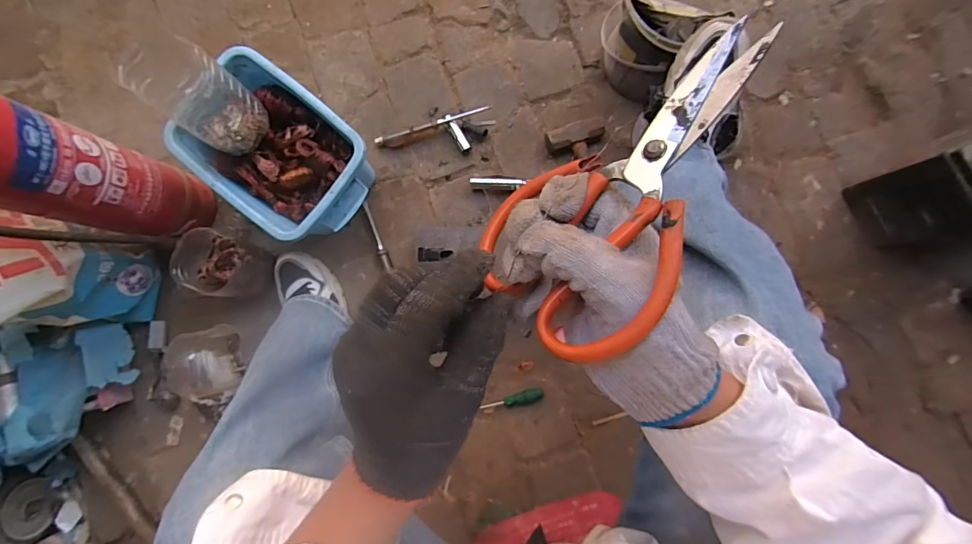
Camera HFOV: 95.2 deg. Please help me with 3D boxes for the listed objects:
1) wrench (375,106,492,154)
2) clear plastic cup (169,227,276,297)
[{"bbox_3d":[-0.087,-0.236,0.791,0.209,0.022,0.070,-17,86,0],"label":"wrench"},{"bbox_3d":[-0.424,-0.012,0.729,0.104,0.123,0.094,18,86,2],"label":"clear plastic cup"}]

